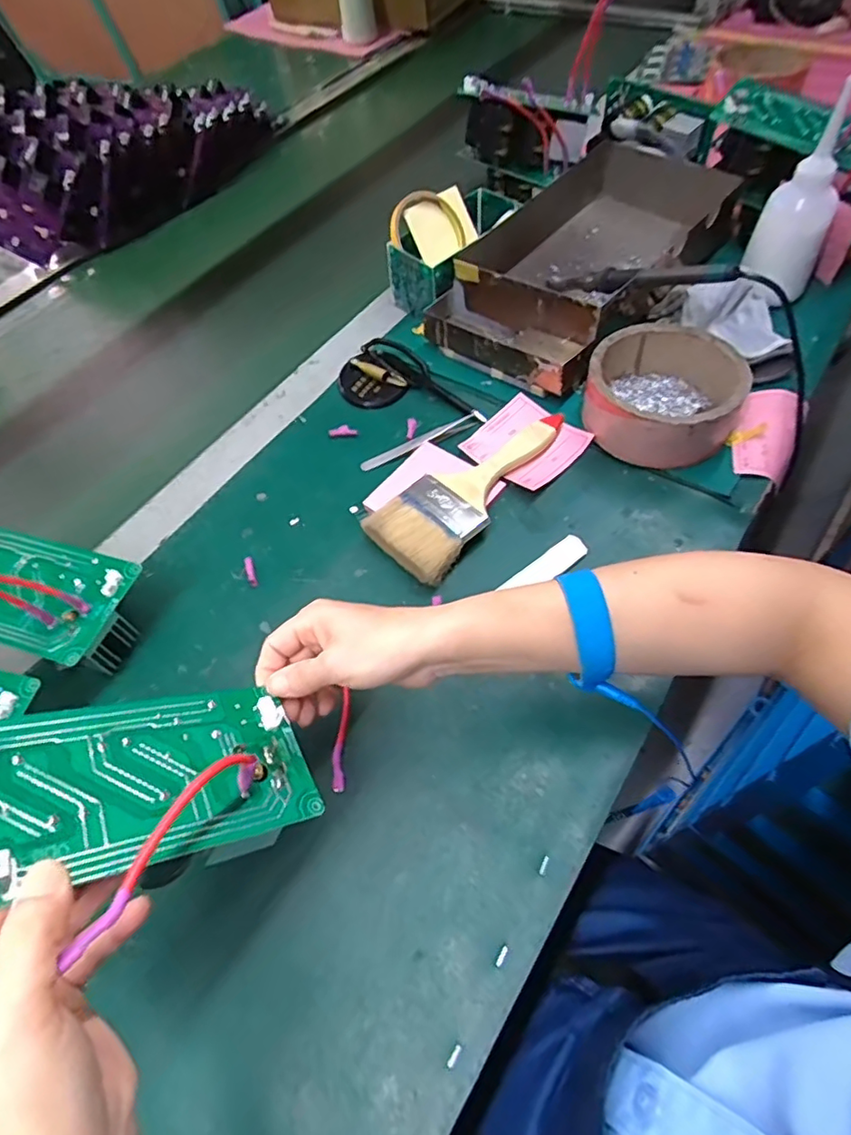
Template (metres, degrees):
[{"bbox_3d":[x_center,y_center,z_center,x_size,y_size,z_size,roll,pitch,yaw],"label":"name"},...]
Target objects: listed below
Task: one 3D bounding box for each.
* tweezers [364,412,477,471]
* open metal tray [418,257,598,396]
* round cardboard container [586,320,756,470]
[{"bbox_3d":[-0.005,-0.112,0.519,0.110,0.007,0.017,-25,58,-11],"label":"tweezers"},{"bbox_3d":[0.074,-0.221,0.536,0.164,0.065,0.061,28,64,21],"label":"open metal tray"},{"bbox_3d":[0.200,-0.144,0.495,0.118,0.061,0.114,-2,57,4],"label":"round cardboard container"}]

